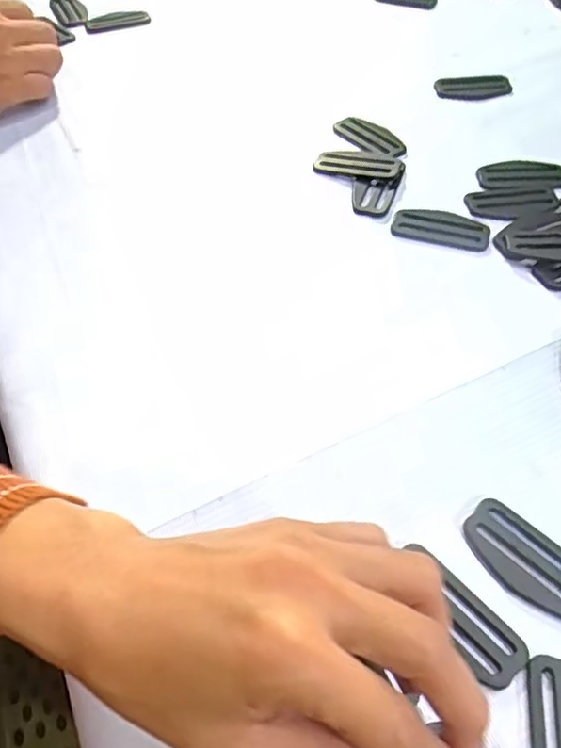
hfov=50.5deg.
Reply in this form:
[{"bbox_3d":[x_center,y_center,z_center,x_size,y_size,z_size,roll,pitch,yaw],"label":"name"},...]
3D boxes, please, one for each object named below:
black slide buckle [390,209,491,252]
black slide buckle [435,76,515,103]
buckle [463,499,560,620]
[{"bbox_3d":[0.101,-0.093,0.372,0.059,0.007,0.022,13,54,10],"label":"black slide buckle"},{"bbox_3d":[0.155,-0.228,0.476,0.060,0.005,0.032,3,53,3],"label":"black slide buckle"},{"bbox_3d":[0.104,0.078,0.246,0.059,0.004,0.030,38,62,26],"label":"buckle"}]

